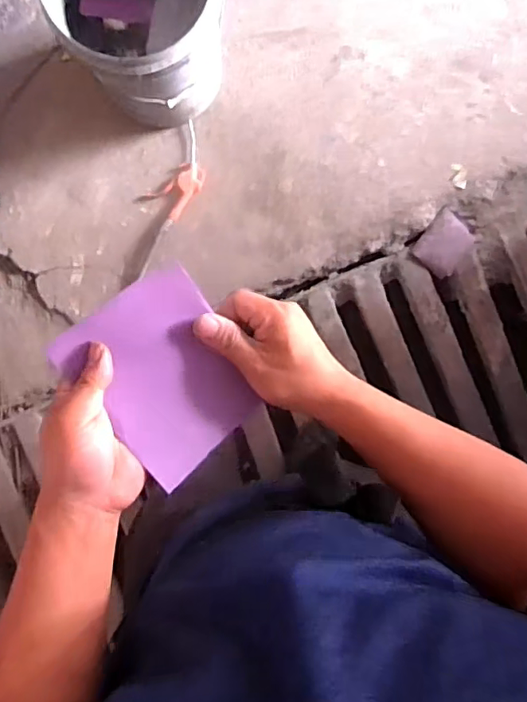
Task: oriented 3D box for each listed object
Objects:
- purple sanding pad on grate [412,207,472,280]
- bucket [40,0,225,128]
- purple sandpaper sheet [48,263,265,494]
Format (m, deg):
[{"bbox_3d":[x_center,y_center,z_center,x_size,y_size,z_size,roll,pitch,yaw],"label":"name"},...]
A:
[{"bbox_3d":[0.458,-0.268,1.383,0.115,0.007,0.132,37,106,-6],"label":"purple sanding pad on grate"},{"bbox_3d":[-0.236,-0.666,1.132,0.306,0.386,0.290,0,92,-3],"label":"bucket"},{"bbox_3d":[-0.071,0.019,0.409,0.107,0.021,0.136,-42,109,-17],"label":"purple sandpaper sheet"}]

